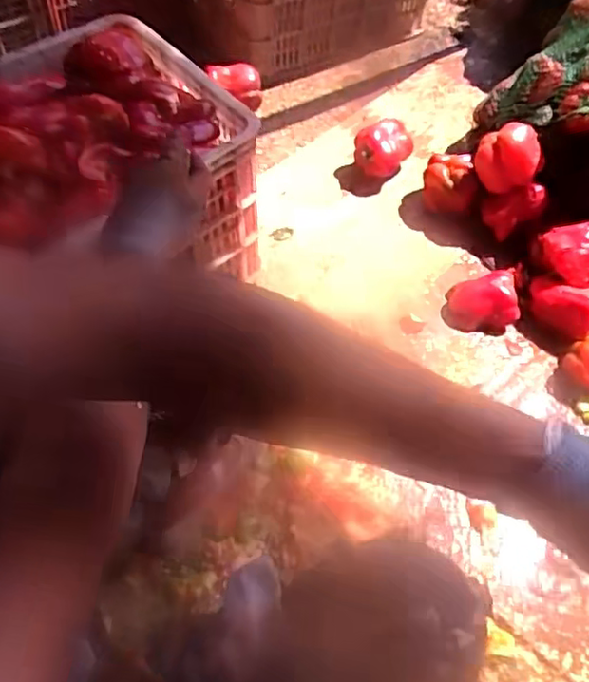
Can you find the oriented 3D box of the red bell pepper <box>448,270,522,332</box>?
[{"bbox_3d":[0.312,-0.063,1.041,0.103,0.071,0.107,-3,58,-7],"label":"red bell pepper"}]

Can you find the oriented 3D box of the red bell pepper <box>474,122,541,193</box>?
[{"bbox_3d":[0.367,-0.314,1.090,0.108,0.103,0.078,24,58,10],"label":"red bell pepper"}]

